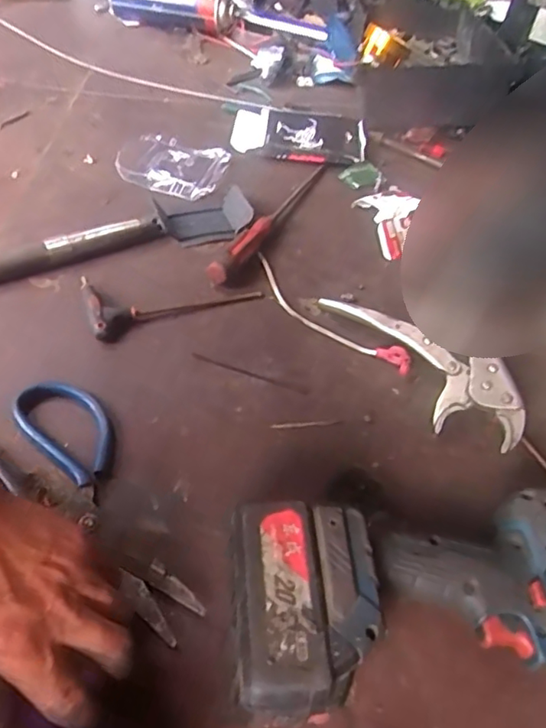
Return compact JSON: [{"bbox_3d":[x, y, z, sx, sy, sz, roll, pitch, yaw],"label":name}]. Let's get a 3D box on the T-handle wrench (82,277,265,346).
[{"bbox_3d":[-0.094,-0.068,0.551,0.162,0.022,0.074,-12,50,-16],"label":"T-handle wrench"}]

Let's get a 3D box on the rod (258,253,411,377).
[{"bbox_3d":[0.045,-0.052,0.559,0.037,0.015,0.206,-31,58,-29],"label":"rod"}]

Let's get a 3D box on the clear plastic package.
[{"bbox_3d":[-0.130,-0.246,0.709,0.134,0.014,0.105,13,48,5],"label":"clear plastic package"}]

